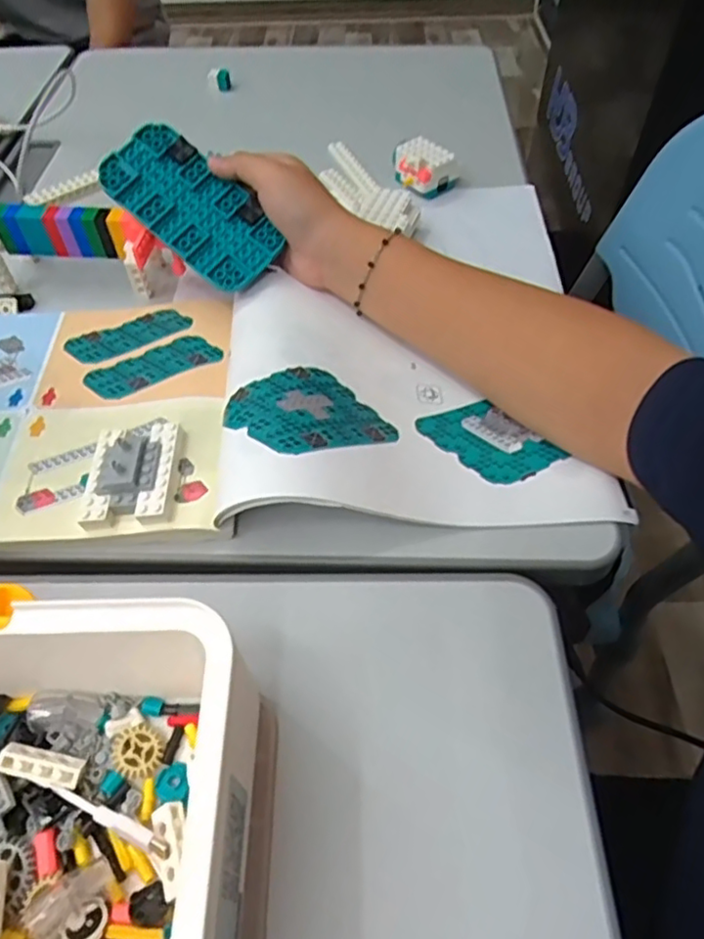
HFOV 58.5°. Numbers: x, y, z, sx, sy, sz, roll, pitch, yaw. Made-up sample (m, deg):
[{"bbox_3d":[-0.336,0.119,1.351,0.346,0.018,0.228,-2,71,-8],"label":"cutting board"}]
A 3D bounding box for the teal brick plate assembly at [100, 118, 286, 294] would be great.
[{"bbox_3d":[-0.108,-0.176,0.421,0.127,0.007,0.061,41,83,3],"label":"teal brick plate assembly"}]

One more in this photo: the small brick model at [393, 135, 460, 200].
[{"bbox_3d":[0.059,-0.264,0.551,0.055,0.035,0.034,34,59,24],"label":"small brick model"}]

